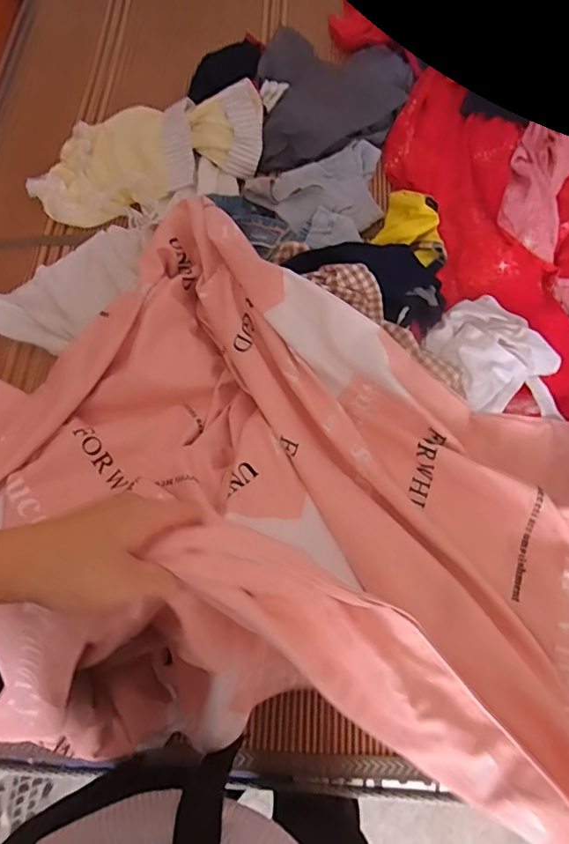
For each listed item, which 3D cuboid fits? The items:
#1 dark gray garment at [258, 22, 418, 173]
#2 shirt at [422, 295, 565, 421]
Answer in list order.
[{"bbox_3d":[0.110,-0.730,1.144,0.318,0.053,0.442,-3,66,4],"label":"dark gray garment"},{"bbox_3d":[0.335,-0.101,0.828,0.174,0.060,0.215,-40,69,-12],"label":"shirt"}]

